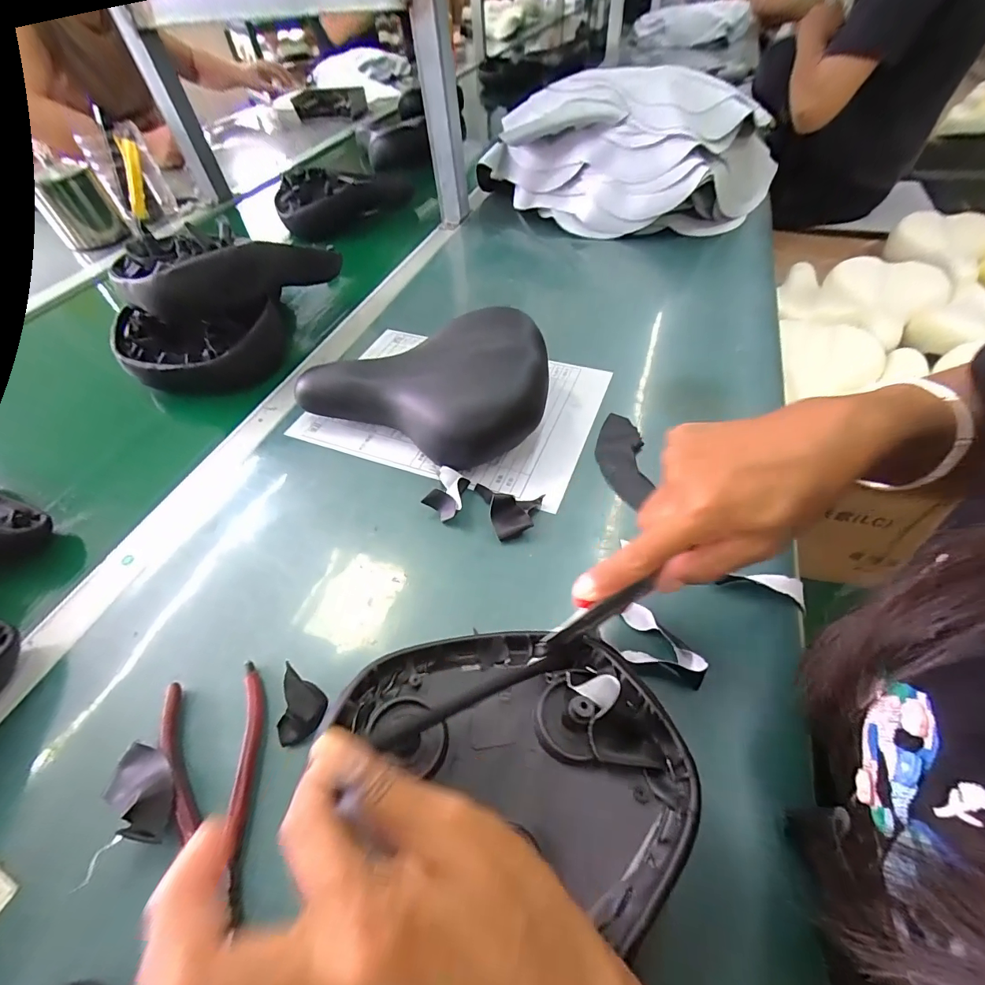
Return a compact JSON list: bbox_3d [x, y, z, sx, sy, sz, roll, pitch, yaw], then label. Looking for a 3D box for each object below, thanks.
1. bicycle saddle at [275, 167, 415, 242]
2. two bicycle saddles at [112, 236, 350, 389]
[{"bbox_3d":[-0.279,-0.553,0.825,0.249,0.072,0.135,-37,57,-22],"label":"bicycle saddle"},{"bbox_3d":[-0.320,-0.234,0.526,0.169,0.139,0.222,12,53,15],"label":"two bicycle saddles"}]

